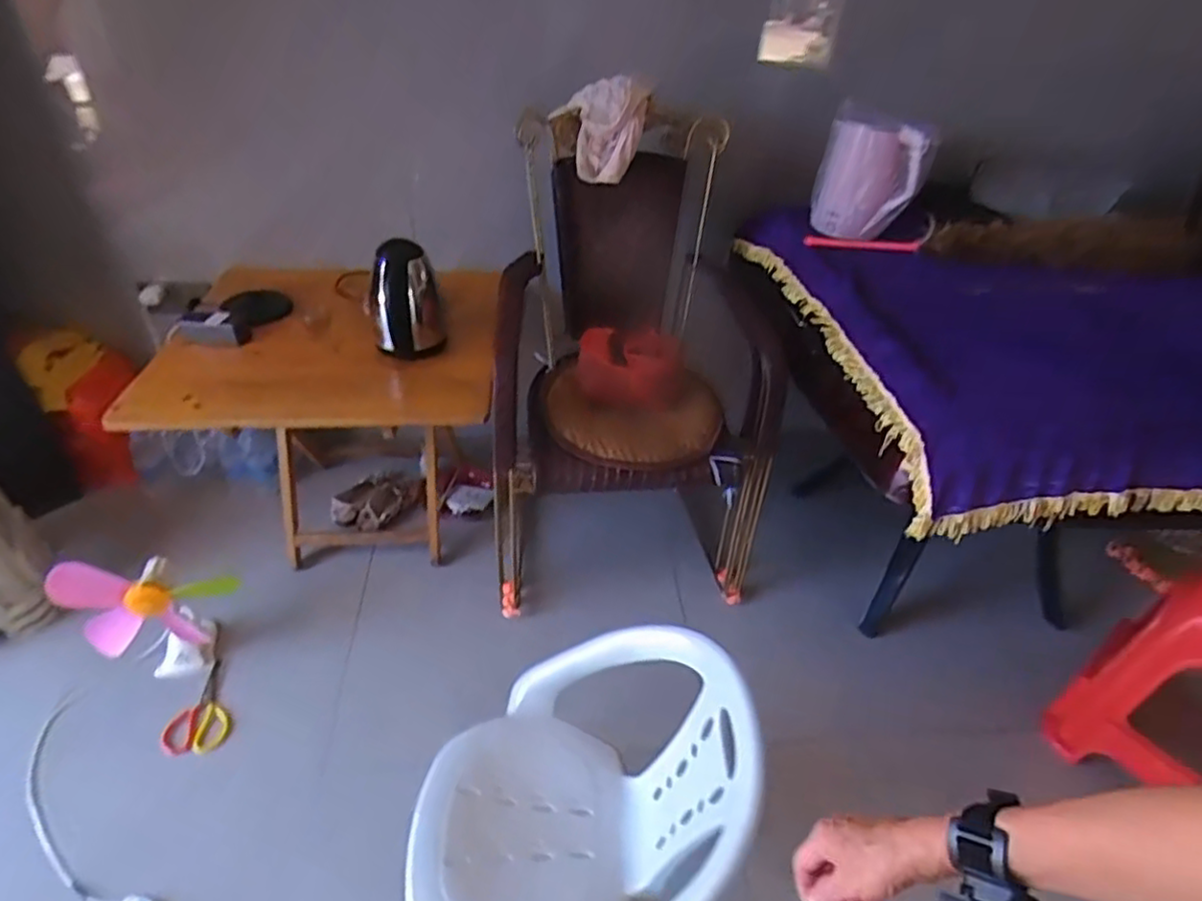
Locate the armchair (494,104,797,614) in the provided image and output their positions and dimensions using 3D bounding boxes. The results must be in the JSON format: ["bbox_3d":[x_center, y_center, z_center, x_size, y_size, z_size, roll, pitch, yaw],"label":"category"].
[{"bbox_3d":[0.057,-0.164,1.506,0.604,0.910,0.566,-3,38,-10],"label":"armchair"}]

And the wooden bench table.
[{"bbox_3d":[-0.582,-0.053,1.611,0.686,0.510,0.538,1,38,-5],"label":"wooden bench table"}]

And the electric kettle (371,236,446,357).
[{"bbox_3d":[-0.401,-0.304,1.421,0.146,0.212,0.124,-8,40,-17],"label":"electric kettle"}]

